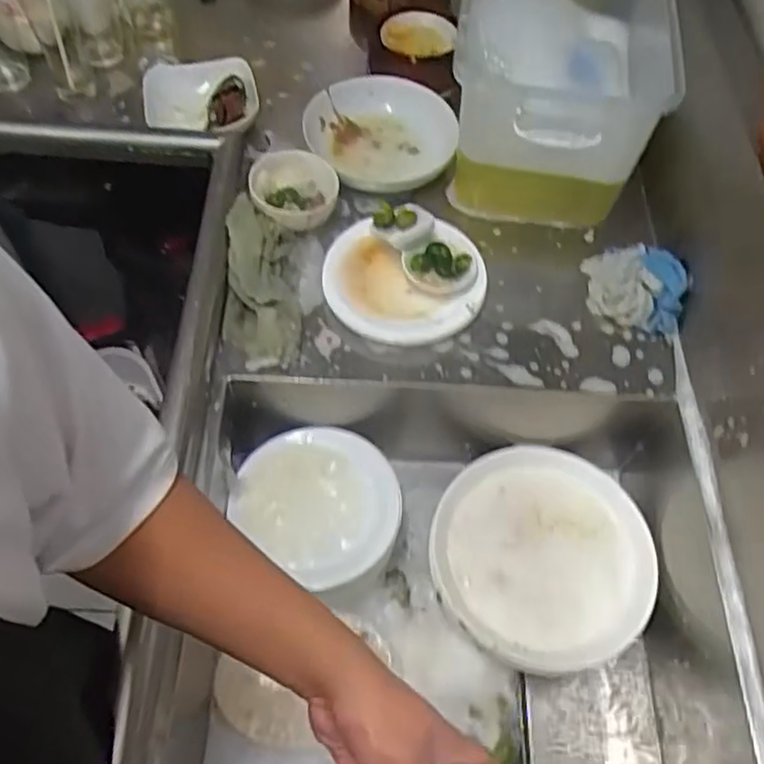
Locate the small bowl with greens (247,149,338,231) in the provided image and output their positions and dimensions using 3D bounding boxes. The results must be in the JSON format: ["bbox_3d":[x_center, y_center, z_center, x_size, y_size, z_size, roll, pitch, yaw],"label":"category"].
[{"bbox_3d":[-0.110,-0.236,0.879,0.105,0.040,0.102,2,59,-3],"label":"small bowl with greens"}]

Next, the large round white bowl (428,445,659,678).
[{"bbox_3d":[0.185,0.199,0.821,0.238,0.055,0.248,2,59,-3],"label":"large round white bowl"}]

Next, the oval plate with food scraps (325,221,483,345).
[{"bbox_3d":[0.026,-0.127,0.840,0.191,0.034,0.185,1,59,-4],"label":"oval plate with food scraps"}]

